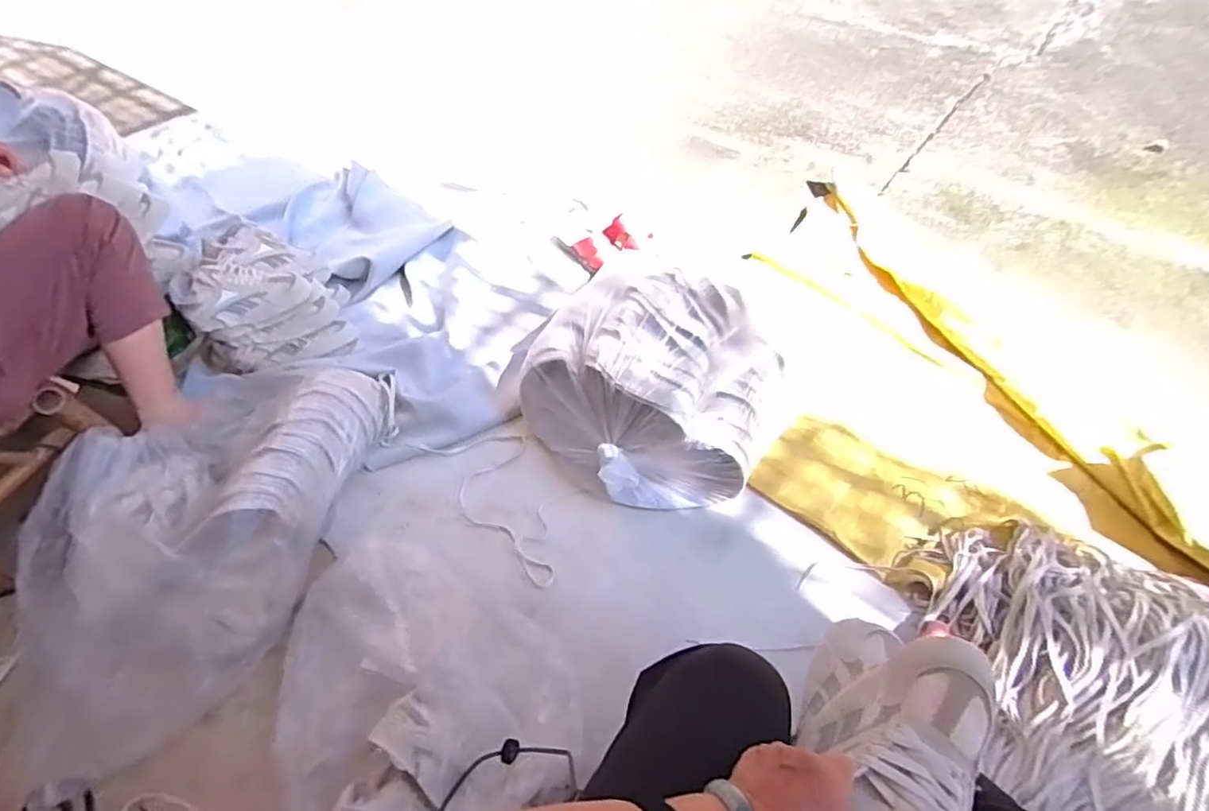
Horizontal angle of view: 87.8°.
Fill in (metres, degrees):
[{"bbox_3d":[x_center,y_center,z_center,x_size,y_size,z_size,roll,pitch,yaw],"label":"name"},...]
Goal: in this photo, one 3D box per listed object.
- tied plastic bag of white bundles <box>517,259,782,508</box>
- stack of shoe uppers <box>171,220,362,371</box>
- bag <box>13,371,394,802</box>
[{"bbox_3d":[0.085,-0.038,1.097,0.419,0.218,0.378,32,55,24],"label":"tied plastic bag of white bundles"},{"bbox_3d":[-0.690,-0.228,1.268,0.273,0.184,0.275,-19,52,-18],"label":"stack of shoe uppers"},{"bbox_3d":[-0.643,0.193,0.968,0.402,0.183,0.652,5,53,8],"label":"bag"}]

